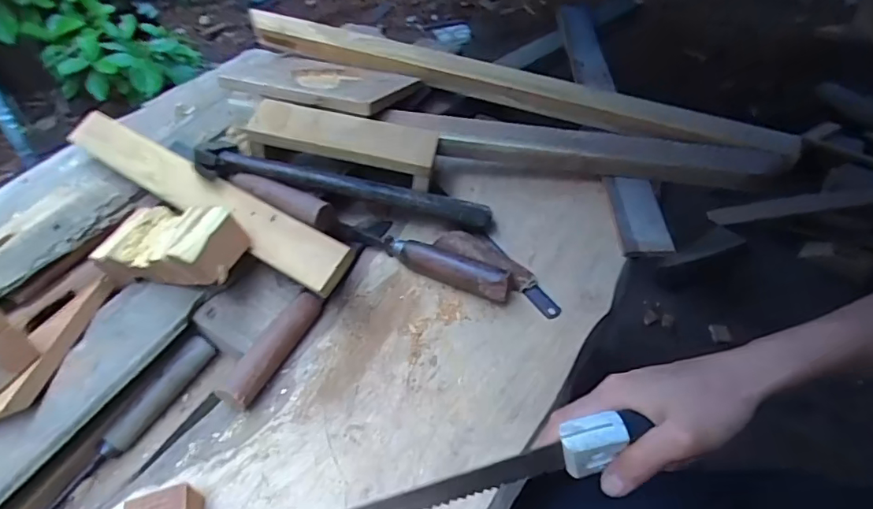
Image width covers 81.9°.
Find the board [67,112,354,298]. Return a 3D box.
[{"bbox_3d":[-0.270,-0.074,0.554,0.434,0.012,0.052,27,79,23],"label":"board"}]

